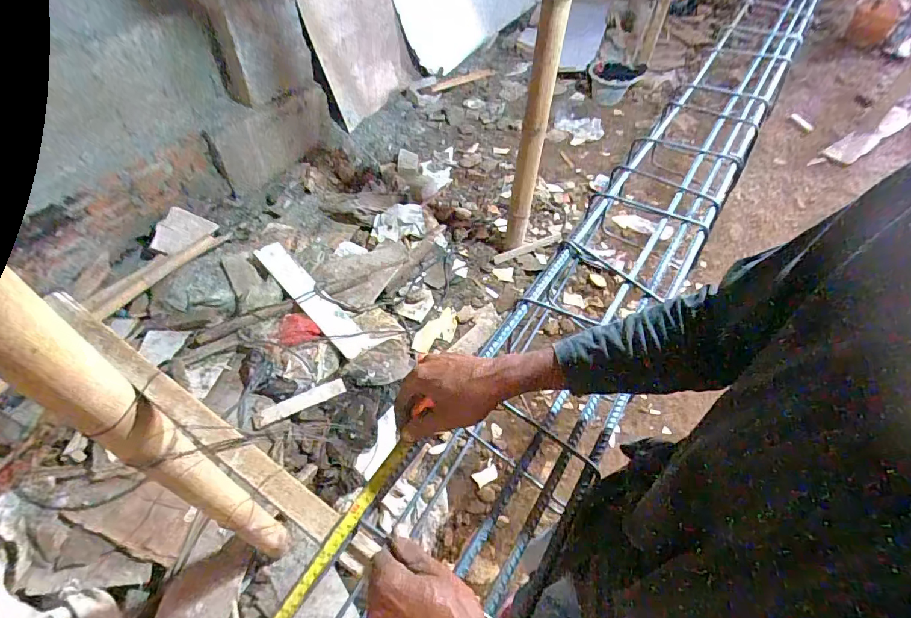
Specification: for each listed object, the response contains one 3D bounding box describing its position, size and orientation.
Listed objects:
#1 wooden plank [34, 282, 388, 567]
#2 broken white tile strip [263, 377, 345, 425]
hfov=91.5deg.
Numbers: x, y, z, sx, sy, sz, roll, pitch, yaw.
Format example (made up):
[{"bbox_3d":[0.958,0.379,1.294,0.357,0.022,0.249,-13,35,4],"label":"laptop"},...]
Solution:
[{"bbox_3d":[-0.311,0.119,0.525,0.539,0.023,0.037,29,56,17],"label":"wooden plank"},{"bbox_3d":[-0.458,0.275,1.339,0.249,0.008,0.053,-19,56,-19],"label":"broken white tile strip"}]

